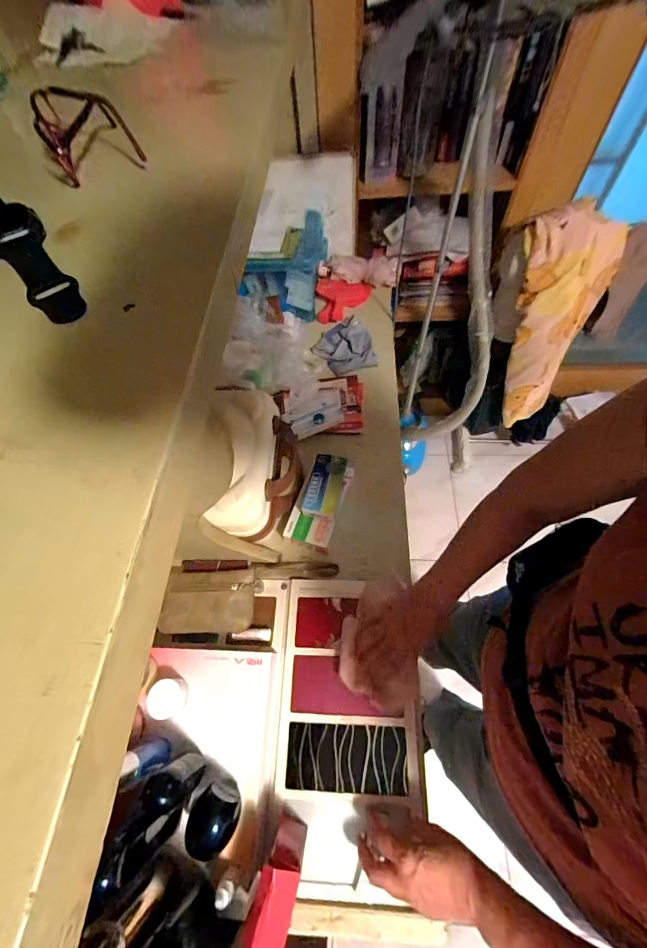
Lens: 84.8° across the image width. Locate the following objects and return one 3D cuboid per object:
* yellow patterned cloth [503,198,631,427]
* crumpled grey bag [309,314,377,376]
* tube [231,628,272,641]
[{"bbox_3d":[0.646,-0.403,1.018,0.238,0.587,0.078,-9,41,-1],"label":"yellow patterned cloth"},{"bbox_3d":[0.057,-0.339,0.943,0.166,0.042,0.185,-28,64,-11],"label":"crumpled grey bag"},{"bbox_3d":[-0.124,0.276,0.610,0.064,0.013,0.019,-1,62,3],"label":"tube"}]

